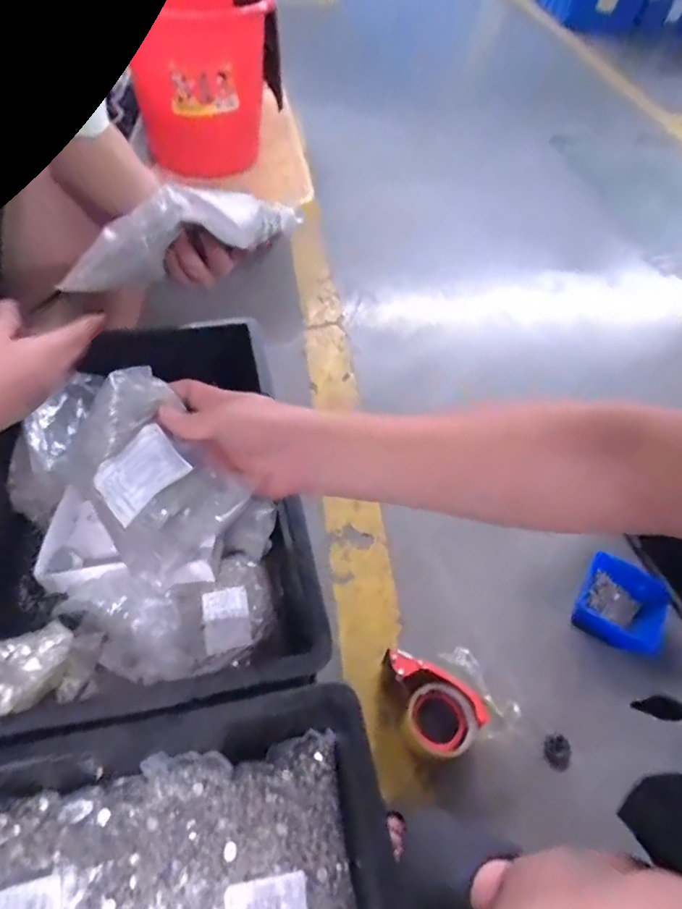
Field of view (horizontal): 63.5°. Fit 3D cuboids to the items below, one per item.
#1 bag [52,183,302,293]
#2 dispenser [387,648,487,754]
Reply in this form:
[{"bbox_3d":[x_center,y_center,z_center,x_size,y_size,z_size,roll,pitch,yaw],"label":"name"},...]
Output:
[{"bbox_3d":[-0.124,-0.186,0.459,0.207,0.071,0.054,-20,56,-20],"label":"bag"},{"bbox_3d":[0.116,0.333,0.714,0.144,0.069,0.095,20,52,10],"label":"dispenser"}]

